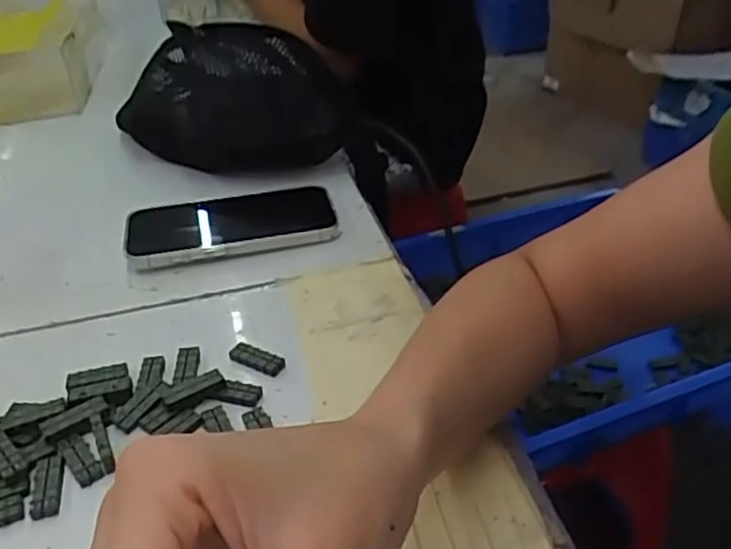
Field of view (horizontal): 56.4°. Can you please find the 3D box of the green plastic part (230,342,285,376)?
[{"bbox_3d":[-0.062,0.047,0.386,0.035,0.004,0.014,17,40,28],"label":"green plastic part"}]

